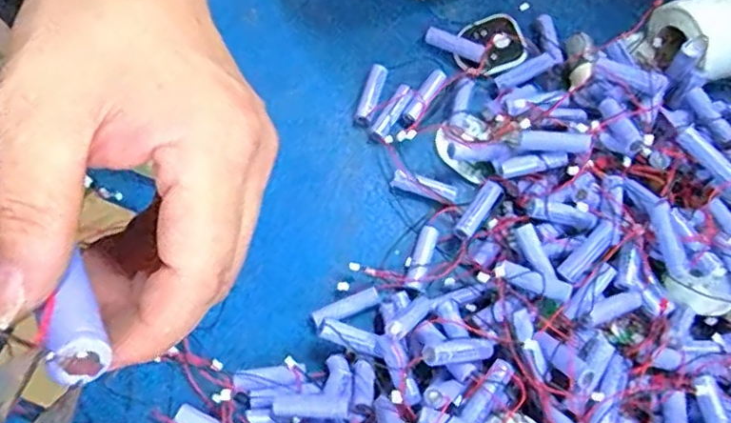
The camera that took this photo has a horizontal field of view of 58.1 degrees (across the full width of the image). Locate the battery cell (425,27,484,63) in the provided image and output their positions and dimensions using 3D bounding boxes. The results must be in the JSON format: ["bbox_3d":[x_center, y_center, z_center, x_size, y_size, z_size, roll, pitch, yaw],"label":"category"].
[{"bbox_3d":[0.074,-0.140,0.552,0.050,0.017,0.015,23,70,4],"label":"battery cell"}]

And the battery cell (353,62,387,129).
[{"bbox_3d":[0.003,-0.094,0.536,0.015,0.011,0.055,20,69,3],"label":"battery cell"}]

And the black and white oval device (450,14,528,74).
[{"bbox_3d":[0.103,-0.142,0.556,0.060,0.010,0.048,-17,72,-10],"label":"black and white oval device"}]

